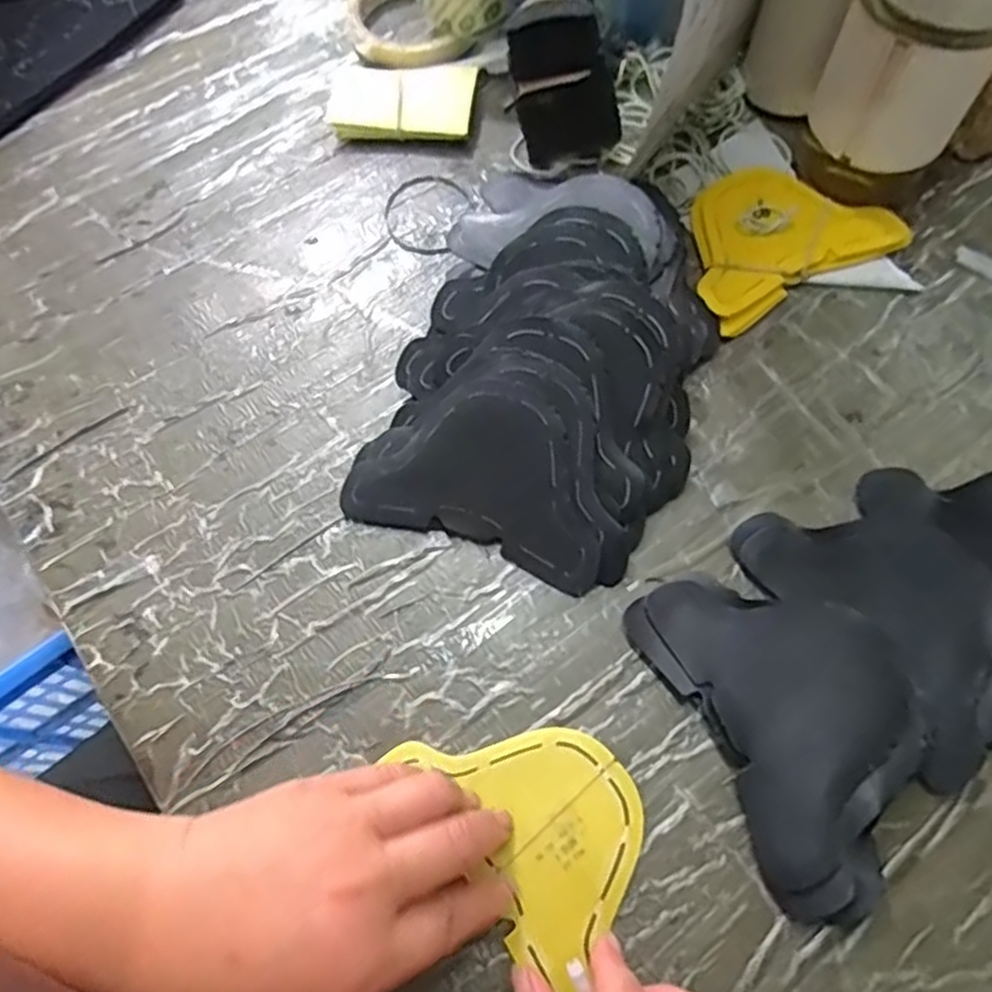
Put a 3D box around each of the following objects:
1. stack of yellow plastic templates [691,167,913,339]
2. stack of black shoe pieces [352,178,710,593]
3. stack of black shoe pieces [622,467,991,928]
[{"bbox_3d":[0.168,-0.161,0.448,0.132,0.018,0.092,-27,68,-10],"label":"stack of yellow plastic templates"},{"bbox_3d":[0.031,-0.075,0.398,0.155,0.050,0.222,17,68,9],"label":"stack of black shoe pieces"},{"bbox_3d":[0.191,0.062,0.350,0.234,0.015,0.148,-30,69,-11],"label":"stack of black shoe pieces"}]

